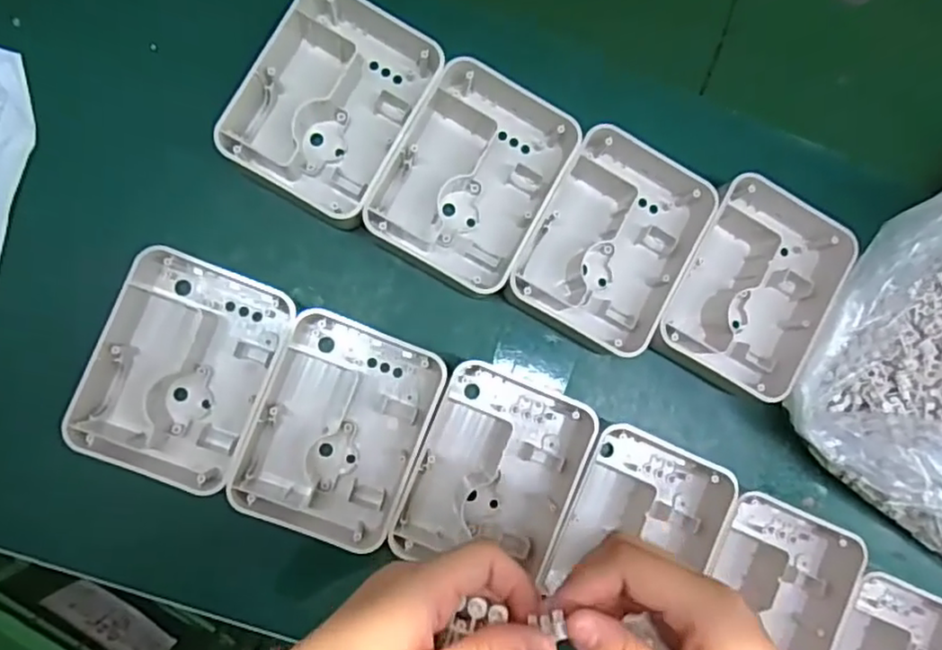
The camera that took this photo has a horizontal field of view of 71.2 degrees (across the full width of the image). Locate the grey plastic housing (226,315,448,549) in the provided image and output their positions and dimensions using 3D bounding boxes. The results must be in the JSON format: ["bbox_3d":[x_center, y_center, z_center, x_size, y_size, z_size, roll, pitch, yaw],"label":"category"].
[{"bbox_3d":[-0.082,0.065,0.413,0.100,0.034,0.131,21,85,-7],"label":"grey plastic housing"}]

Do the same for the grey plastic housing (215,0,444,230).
[{"bbox_3d":[-0.084,-0.142,0.416,0.097,0.034,0.138,29,84,-6],"label":"grey plastic housing"}]

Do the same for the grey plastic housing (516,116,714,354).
[{"bbox_3d":[0.093,-0.056,0.438,0.102,0.039,0.136,27,85,-6],"label":"grey plastic housing"}]

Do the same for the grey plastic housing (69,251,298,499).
[{"bbox_3d":[-0.175,0.027,0.402,0.104,0.035,0.132,21,85,-7],"label":"grey plastic housing"}]

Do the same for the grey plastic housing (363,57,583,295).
[{"bbox_3d":[0.001,-0.097,0.427,0.101,0.035,0.139,31,84,-6],"label":"grey plastic housing"}]

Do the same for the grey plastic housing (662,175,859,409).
[{"bbox_3d":[0.187,-0.029,0.448,0.099,0.044,0.139,27,85,-6],"label":"grey plastic housing"}]

